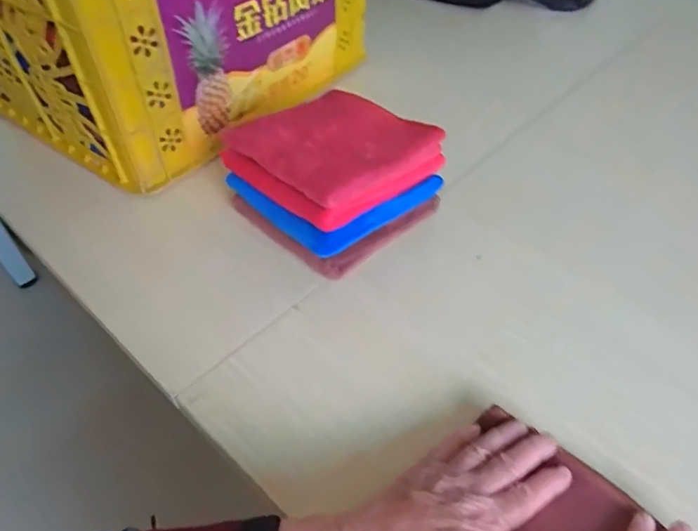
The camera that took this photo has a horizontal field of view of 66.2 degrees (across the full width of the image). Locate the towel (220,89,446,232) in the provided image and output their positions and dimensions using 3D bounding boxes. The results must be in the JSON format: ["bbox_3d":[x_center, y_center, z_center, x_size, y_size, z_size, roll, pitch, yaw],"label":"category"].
[{"bbox_3d":[-0.019,-0.121,0.544,0.163,0.054,0.166,-35,55,-28],"label":"towel"}]

